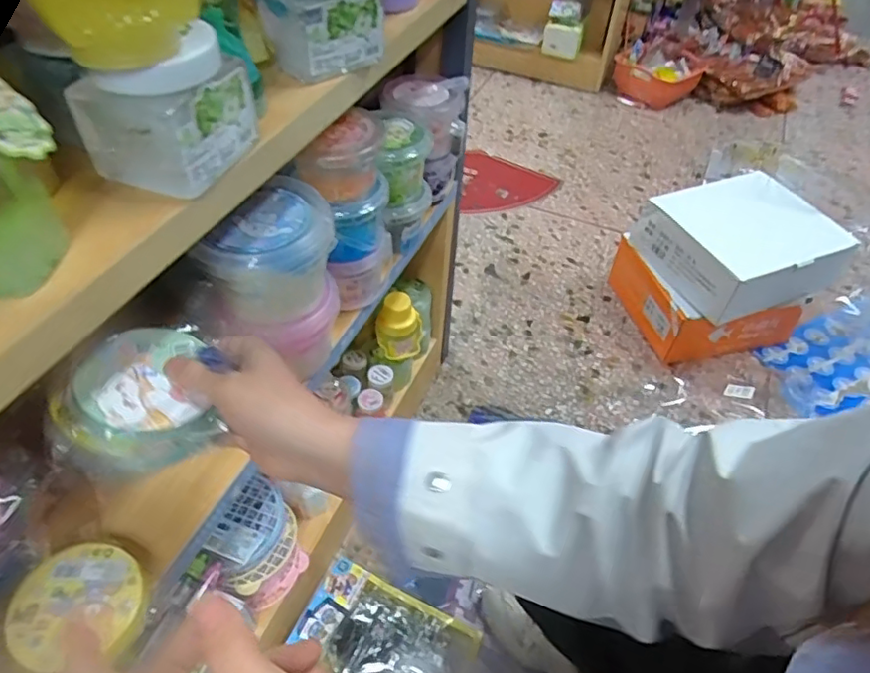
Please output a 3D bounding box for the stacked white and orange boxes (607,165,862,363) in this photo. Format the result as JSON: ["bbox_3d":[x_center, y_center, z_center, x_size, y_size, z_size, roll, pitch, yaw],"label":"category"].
[{"bbox_3d":[0.550,-0.135,1.153,0.298,0.252,0.274,-14,50,-16],"label":"stacked white and orange boxes"}]

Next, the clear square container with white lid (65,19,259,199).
[{"bbox_3d":[-0.158,-0.138,0.352,0.068,0.071,0.074,16,48,11],"label":"clear square container with white lid"}]

